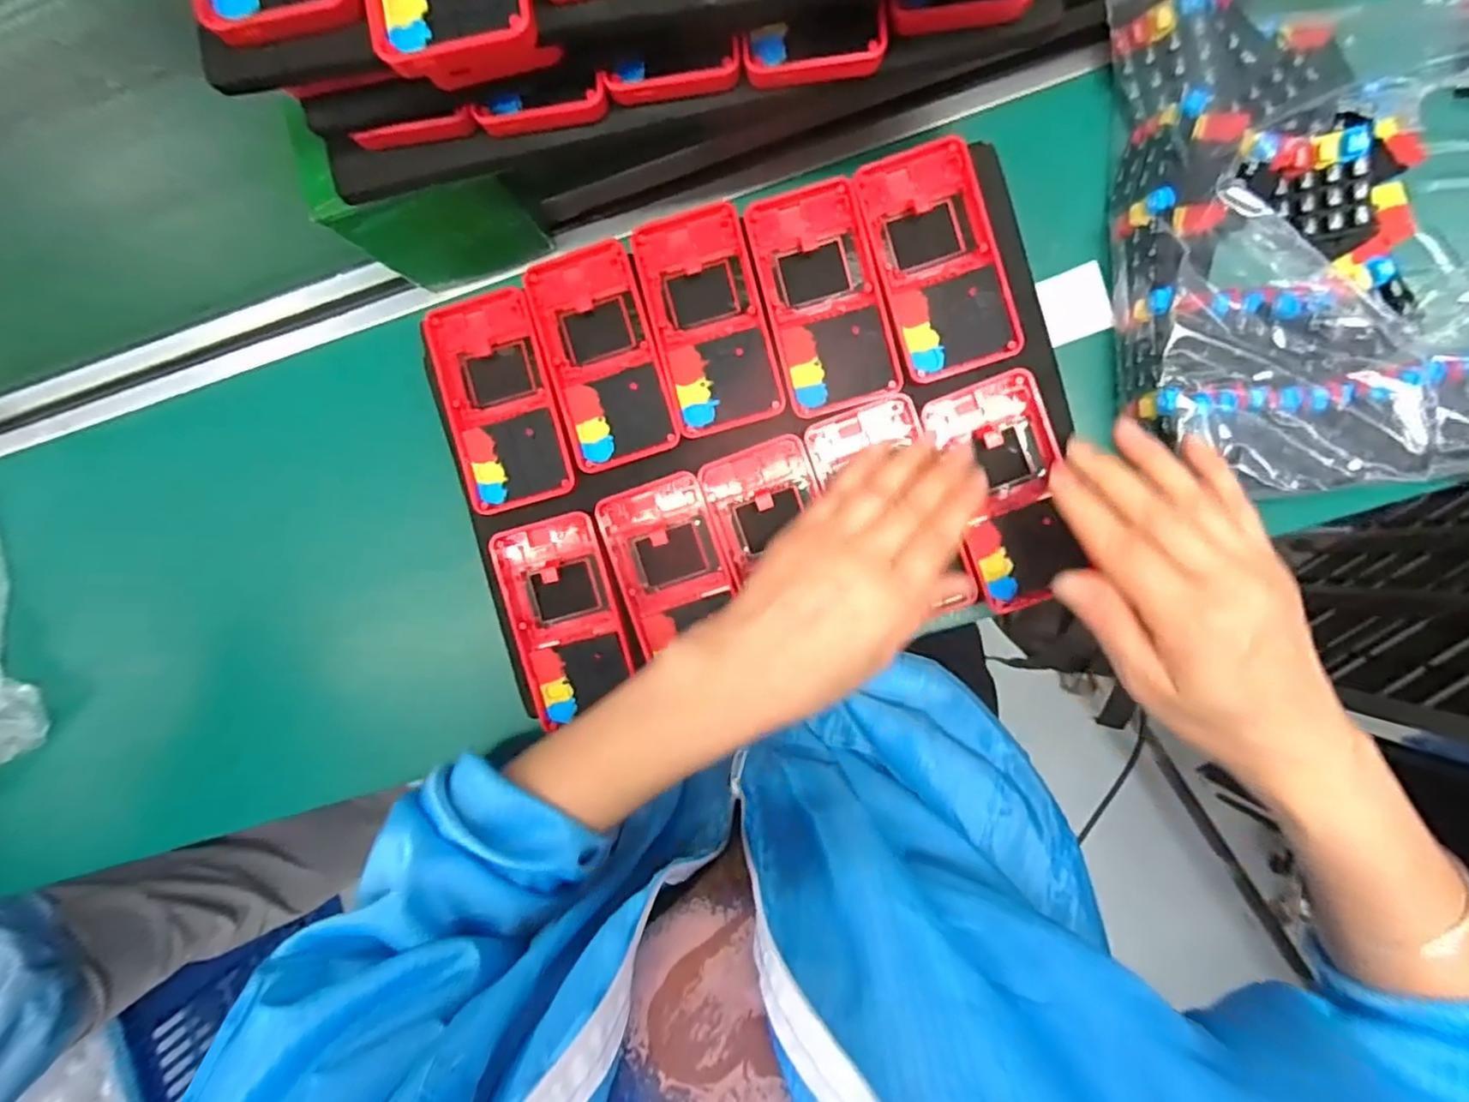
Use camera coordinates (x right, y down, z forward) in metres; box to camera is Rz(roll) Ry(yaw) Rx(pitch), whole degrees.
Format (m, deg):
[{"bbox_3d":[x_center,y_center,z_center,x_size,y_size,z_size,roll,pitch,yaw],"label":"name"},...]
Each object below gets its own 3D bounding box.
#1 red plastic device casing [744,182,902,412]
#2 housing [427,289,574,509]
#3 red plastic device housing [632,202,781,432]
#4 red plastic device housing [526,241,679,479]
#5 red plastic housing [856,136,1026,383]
[{"bbox_3d":[0.049,-0.140,0.368,0.060,0.020,0.122,-15,88,5],"label":"red plastic device casing"},{"bbox_3d":[-0.135,-0.088,0.378,0.064,0.012,0.126,-16,88,5],"label":"housing"},{"bbox_3d":[-0.015,-0.131,0.370,0.060,0.015,0.124,-14,88,5],"label":"red plastic device housing"},{"bbox_3d":[-0.075,-0.111,0.373,0.060,0.012,0.122,-16,88,5],"label":"red plastic device housing"},{"bbox_3d":[0.110,-0.157,0.359,0.061,0.016,0.121,-16,88,5],"label":"red plastic housing"}]

